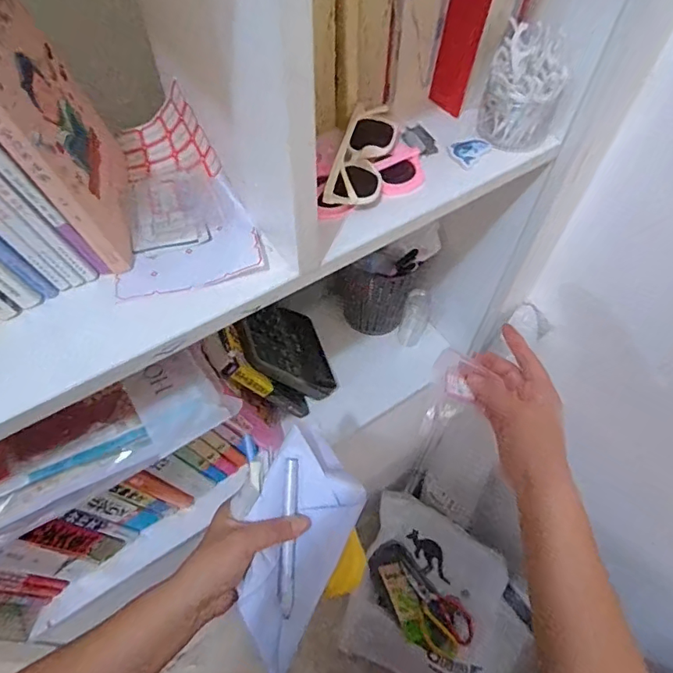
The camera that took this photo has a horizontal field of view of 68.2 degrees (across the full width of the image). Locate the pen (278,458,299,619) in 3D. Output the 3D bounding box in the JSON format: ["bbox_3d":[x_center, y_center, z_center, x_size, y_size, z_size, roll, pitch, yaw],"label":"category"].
[{"bbox_3d":[-0.041,0.176,0.439,0.014,0.007,0.130,2,76,0],"label":"pen"}]

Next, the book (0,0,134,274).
[{"bbox_3d":[-0.207,-0.165,0.342,0.016,0.206,0.155,-18,62,2],"label":"book"}]

